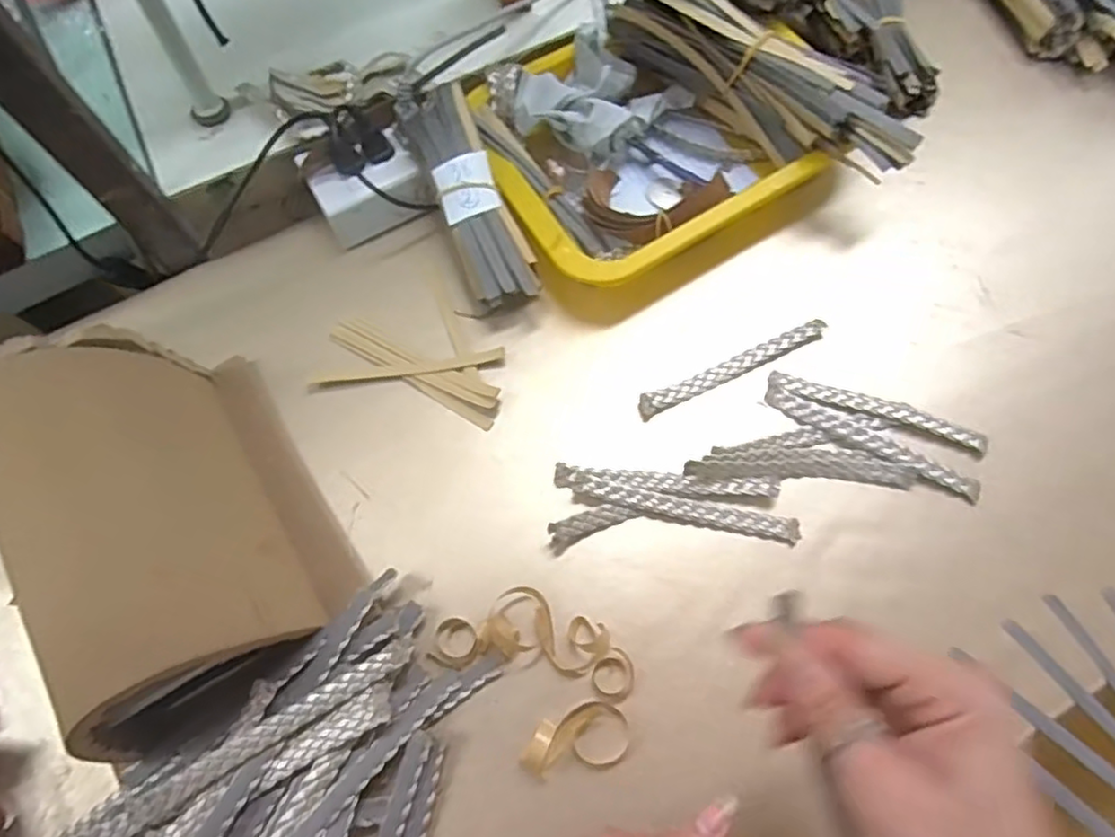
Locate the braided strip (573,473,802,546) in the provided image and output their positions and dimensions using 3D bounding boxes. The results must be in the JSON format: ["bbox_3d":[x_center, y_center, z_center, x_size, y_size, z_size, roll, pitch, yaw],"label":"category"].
[{"bbox_3d":[0.077,0.056,0.406,0.136,0.005,0.016,11,69,7],"label":"braided strip"}]

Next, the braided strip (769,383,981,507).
[{"bbox_3d":[0.194,0.014,0.413,0.134,0.005,0.017,29,72,13],"label":"braided strip"}]

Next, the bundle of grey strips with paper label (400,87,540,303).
[{"bbox_3d":[-0.059,-0.150,0.456,0.042,0.026,0.148,-23,89,-6],"label":"bundle of grey strips with paper label"}]

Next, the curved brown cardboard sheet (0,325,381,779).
[{"bbox_3d":[-0.218,0.054,0.363,0.141,0.114,0.200,-34,70,-10],"label":"curved brown cardboard sheet"}]

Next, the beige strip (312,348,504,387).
[{"bbox_3d":[-0.101,-0.033,0.452,0.129,0.004,0.011,-9,68,-1],"label":"beige strip"}]

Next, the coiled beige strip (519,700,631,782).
[{"bbox_3d":[0.009,0.171,0.353,0.058,0.023,0.032,-12,68,-3],"label":"coiled beige strip"}]

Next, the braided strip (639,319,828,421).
[{"bbox_3d":[0.117,-0.033,0.441,0.137,0.004,0.015,-24,69,-7],"label":"braided strip"}]

